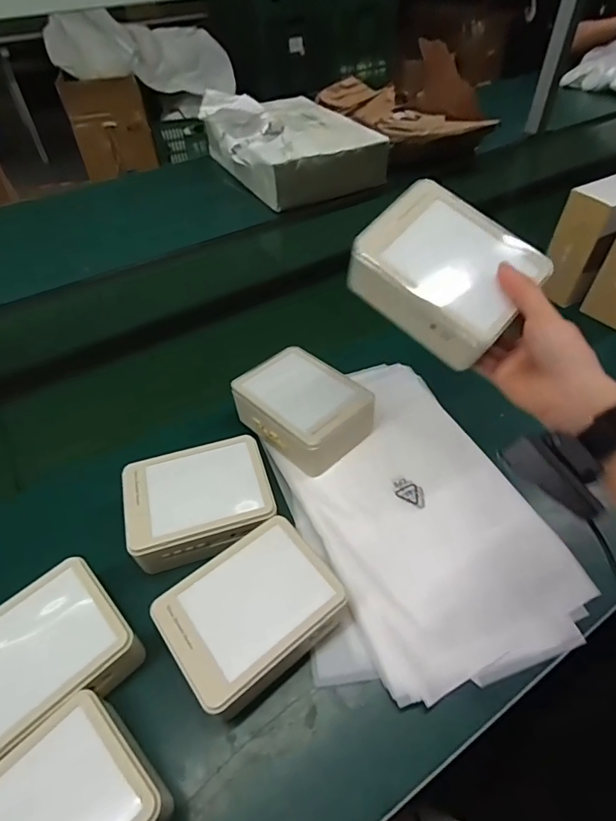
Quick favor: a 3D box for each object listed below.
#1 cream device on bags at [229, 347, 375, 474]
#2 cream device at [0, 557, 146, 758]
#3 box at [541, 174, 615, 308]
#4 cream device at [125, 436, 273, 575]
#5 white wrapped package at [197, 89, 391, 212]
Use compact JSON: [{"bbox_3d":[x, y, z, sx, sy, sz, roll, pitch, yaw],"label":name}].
[{"bbox_3d":[-0.005,-0.001,0.546,0.108,0.061,0.145,-36,55,-28],"label":"cream device on bags"},{"bbox_3d":[-0.223,0.206,0.382,0.142,0.044,0.111,-36,55,-28],"label":"cream device"},{"bbox_3d":[0.433,-0.253,0.699,0.119,0.154,0.077,-23,50,-19],"label":"box"},{"bbox_3d":[-0.111,0.088,0.478,0.139,0.039,0.114,-13,47,-11],"label":"cream device"},{"bbox_3d":[-0.045,-0.615,1.076,0.306,0.120,0.370,-23,50,-19],"label":"white wrapped package"}]

